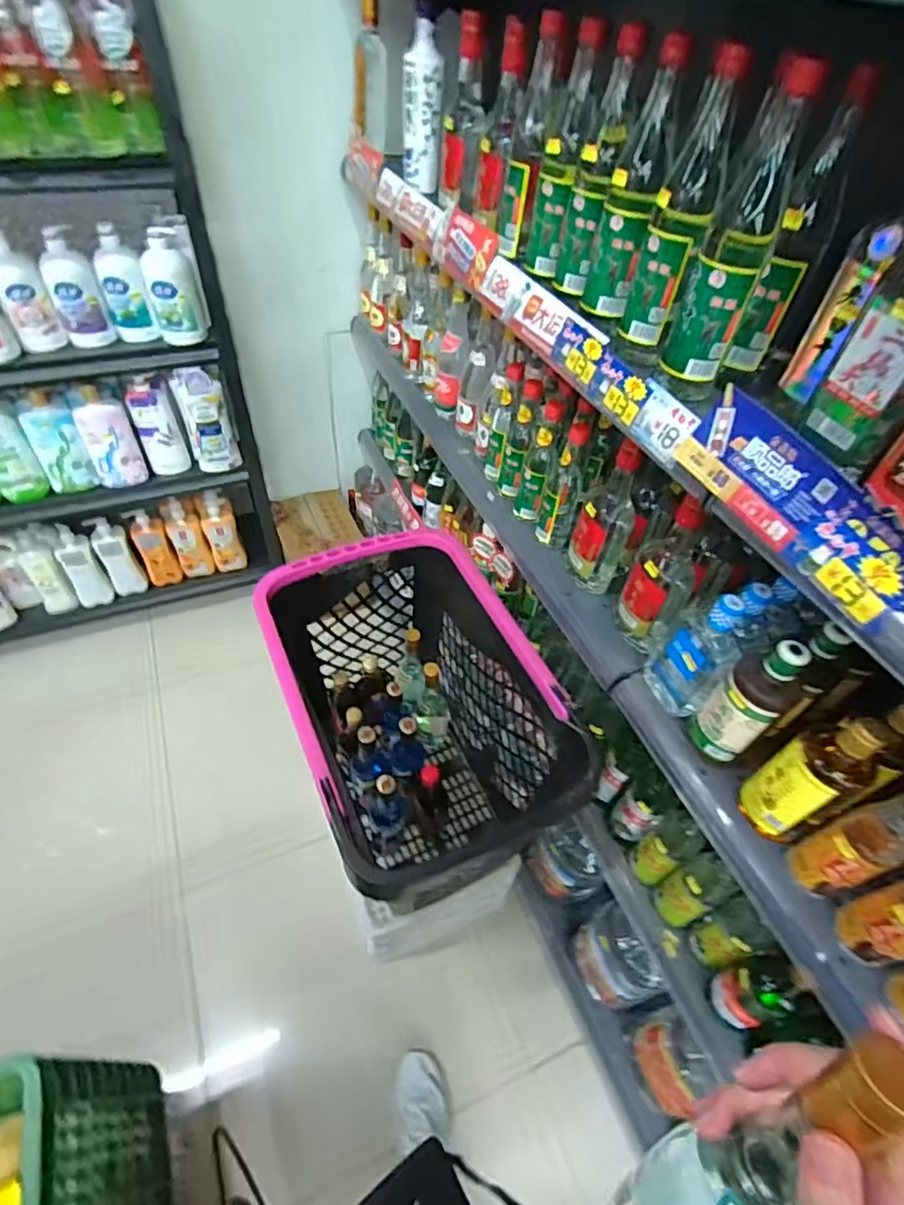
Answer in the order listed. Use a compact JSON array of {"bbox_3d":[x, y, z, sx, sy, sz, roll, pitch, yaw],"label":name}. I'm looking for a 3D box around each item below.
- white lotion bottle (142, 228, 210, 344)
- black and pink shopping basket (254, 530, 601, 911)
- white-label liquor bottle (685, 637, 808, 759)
[{"bbox_3d":[-0.591,-0.660,1.201,0.093,0.196,0.074,-19,53,-20],"label":"white lotion bottle"},{"bbox_3d":[-0.081,0.240,1.029,0.356,0.456,0.529,-18,53,-20],"label":"black and pink shopping basket"},{"bbox_3d":[0.328,0.108,0.634,0.062,0.170,0.057,35,55,24],"label":"white-label liquor bottle"}]

